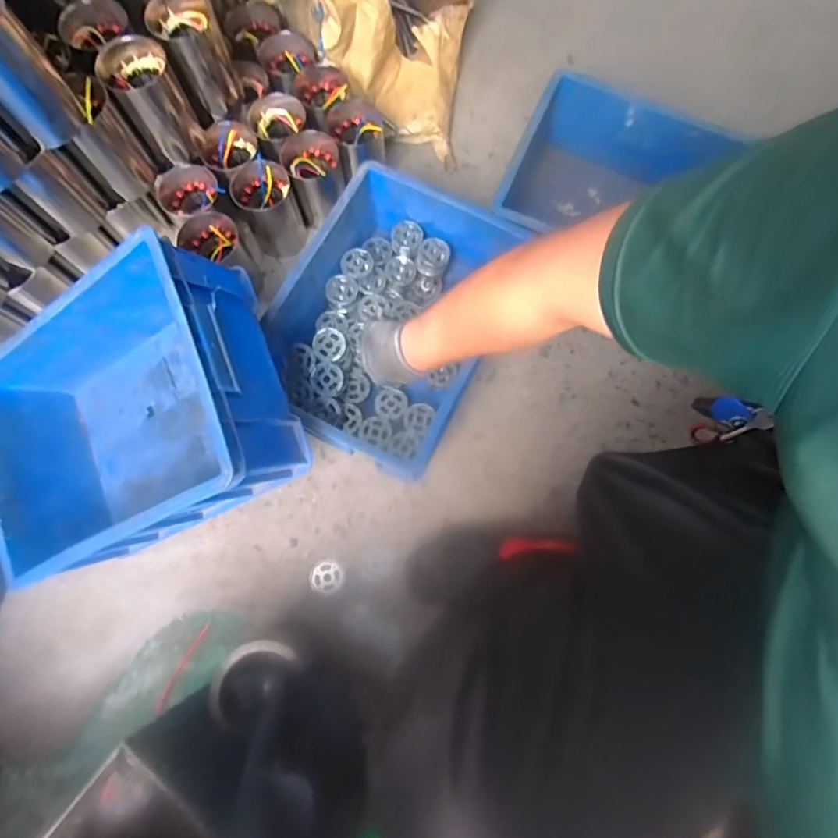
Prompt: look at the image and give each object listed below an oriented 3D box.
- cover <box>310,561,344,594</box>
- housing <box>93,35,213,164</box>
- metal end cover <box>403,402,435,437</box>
[{"bbox_3d":[-0.136,0.234,0.724,0.048,0.009,0.045,20,77,5],"label":"cover"},{"bbox_3d":[-0.382,-0.456,0.713,0.082,0.138,0.078,-1,76,-1],"label":"housing"},{"bbox_3d":[-0.001,0.000,0.760,0.043,0.012,0.051,23,77,5],"label":"metal end cover"}]

